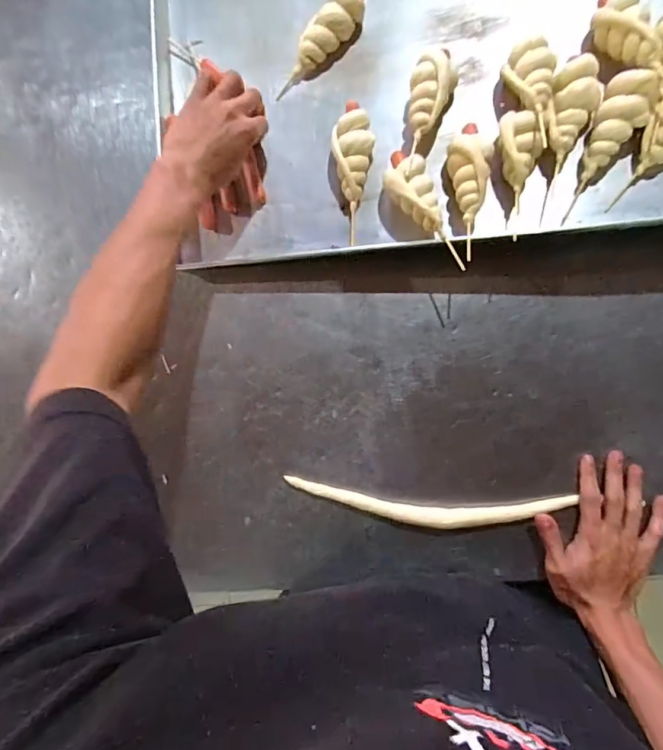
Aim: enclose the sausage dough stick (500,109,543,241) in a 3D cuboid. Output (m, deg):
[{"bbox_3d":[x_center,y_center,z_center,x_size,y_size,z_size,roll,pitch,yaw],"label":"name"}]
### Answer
[{"bbox_3d":[0.191,-0.204,0.462,0.035,0.028,0.121,-2,102,6],"label":"sausage dough stick"}]

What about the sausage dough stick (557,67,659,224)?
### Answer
[{"bbox_3d":[0.270,-0.224,0.448,0.044,0.033,0.136,25,106,5],"label":"sausage dough stick"}]

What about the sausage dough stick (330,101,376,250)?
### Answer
[{"bbox_3d":[0.026,-0.224,0.496,0.043,0.036,0.142,-5,90,6],"label":"sausage dough stick"}]

